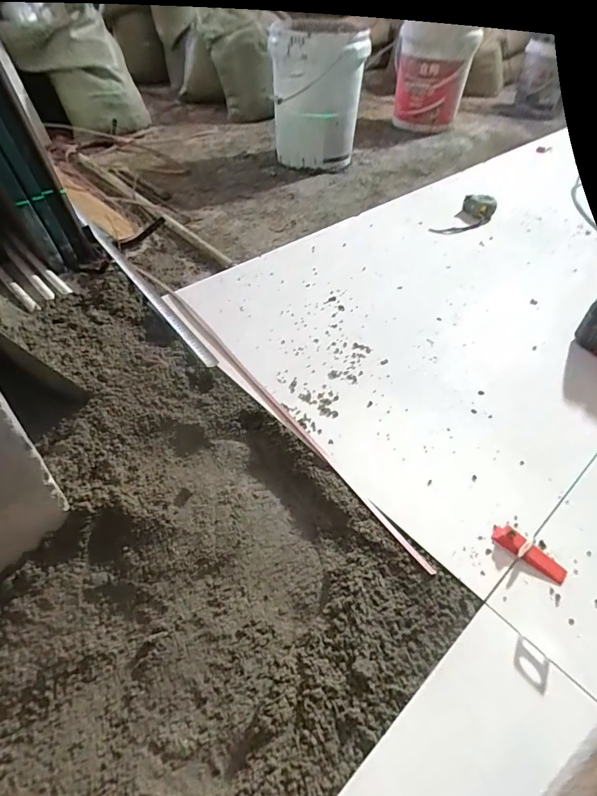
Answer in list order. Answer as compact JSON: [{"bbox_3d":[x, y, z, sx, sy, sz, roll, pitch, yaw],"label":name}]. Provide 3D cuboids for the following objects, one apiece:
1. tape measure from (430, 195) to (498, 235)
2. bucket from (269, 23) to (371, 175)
[{"bbox_3d":[0.449,-0.488,1.165,0.091,0.044,0.210,32,53,26],"label":"tape measure"},{"bbox_3d":[0.065,-1.110,1.629,0.329,0.409,0.329,1,46,-1],"label":"bucket"}]

